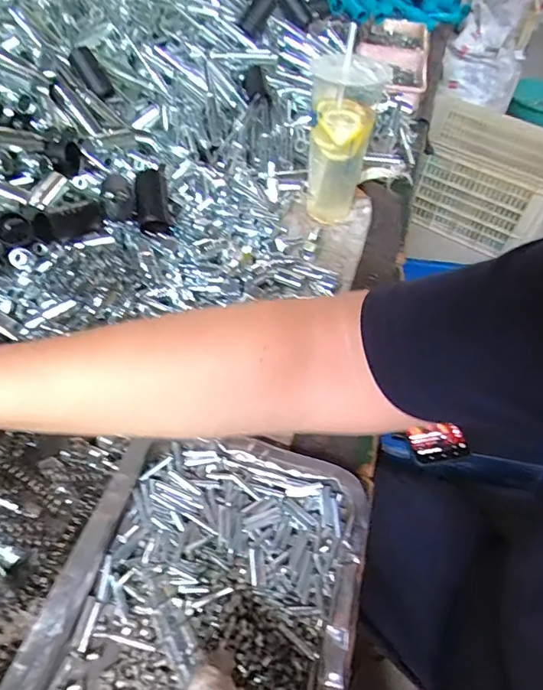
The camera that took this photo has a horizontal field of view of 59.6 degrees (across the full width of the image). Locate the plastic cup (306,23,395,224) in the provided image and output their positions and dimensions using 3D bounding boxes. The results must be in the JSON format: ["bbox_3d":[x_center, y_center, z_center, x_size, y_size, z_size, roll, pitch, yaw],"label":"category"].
[{"bbox_3d":[0.080,-0.248,0.571,0.082,0.170,0.077,14,50,6],"label":"plastic cup"}]

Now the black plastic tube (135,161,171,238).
[{"bbox_3d":[-0.124,-0.148,0.494,0.032,0.031,0.071,-2,86,-7],"label":"black plastic tube"}]

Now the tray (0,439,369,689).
[{"bbox_3d":[-0.043,0.174,0.296,0.181,0.031,0.250,14,50,7],"label":"tray"}]

